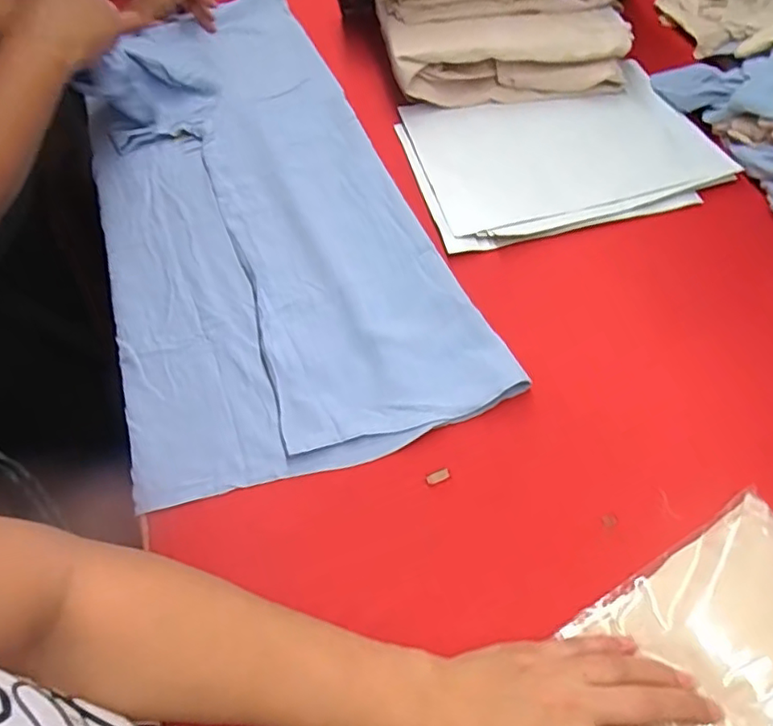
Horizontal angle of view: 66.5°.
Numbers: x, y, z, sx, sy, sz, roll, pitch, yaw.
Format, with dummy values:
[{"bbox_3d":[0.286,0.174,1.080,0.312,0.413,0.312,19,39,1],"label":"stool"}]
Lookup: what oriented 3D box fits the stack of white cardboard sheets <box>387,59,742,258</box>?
[{"bbox_3d":[0.172,-0.219,0.595,0.287,0.010,0.200,-12,57,-3],"label":"stack of white cardboard sheets"}]

